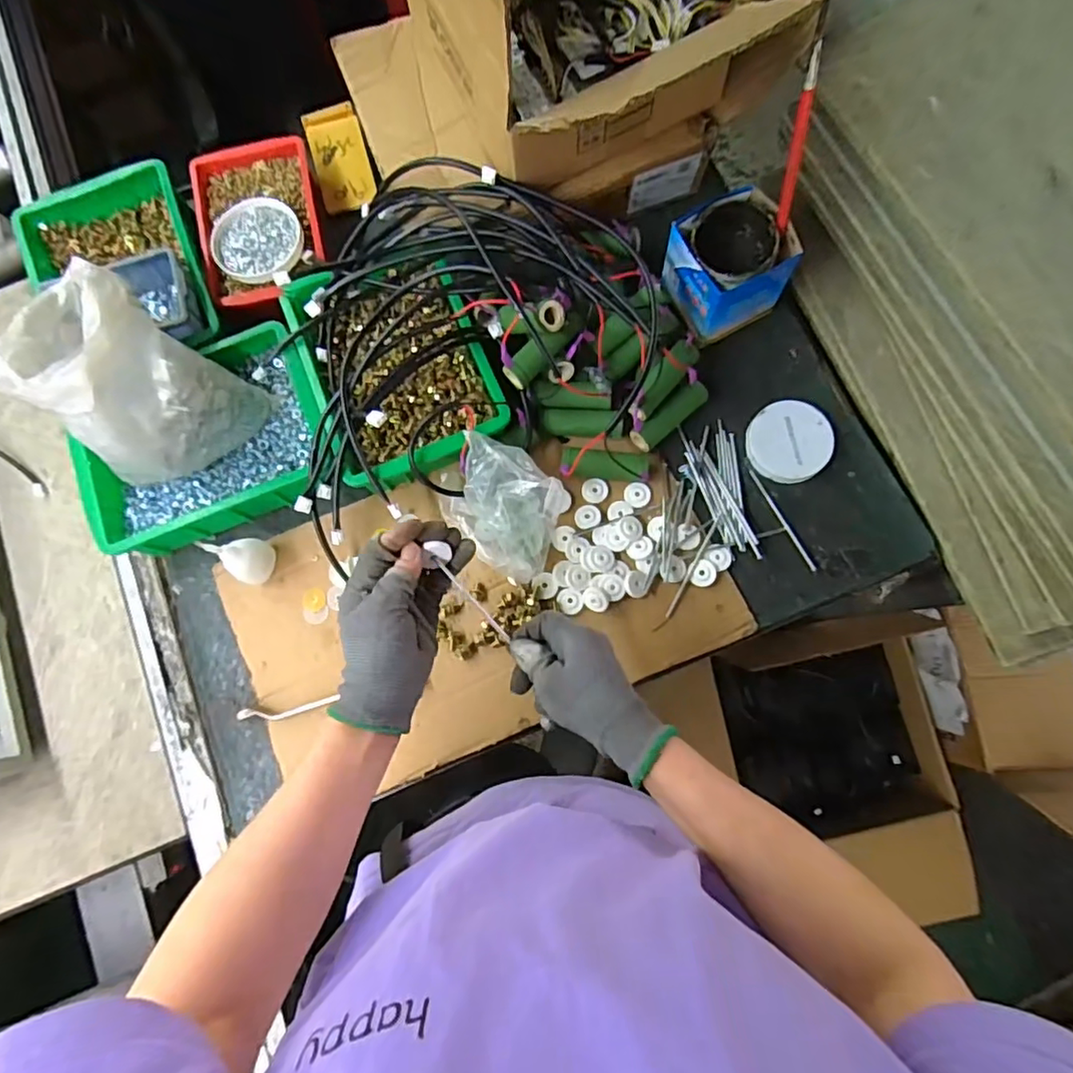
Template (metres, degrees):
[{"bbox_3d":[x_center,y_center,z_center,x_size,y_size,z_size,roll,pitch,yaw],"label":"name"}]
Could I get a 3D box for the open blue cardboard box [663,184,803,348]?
[{"bbox_3d":[0.197,-0.282,0.615,0.107,0.075,0.108,-26,81,-1],"label":"open blue cardboard box"}]

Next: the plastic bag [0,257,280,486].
[{"bbox_3d":[-0.384,-0.135,0.538,0.148,0.170,0.155,34,83,8],"label":"plastic bag"}]

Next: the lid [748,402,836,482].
[{"bbox_3d":[0.268,-0.101,0.622,0.081,0.013,0.085,-5,81,2],"label":"lid"}]

